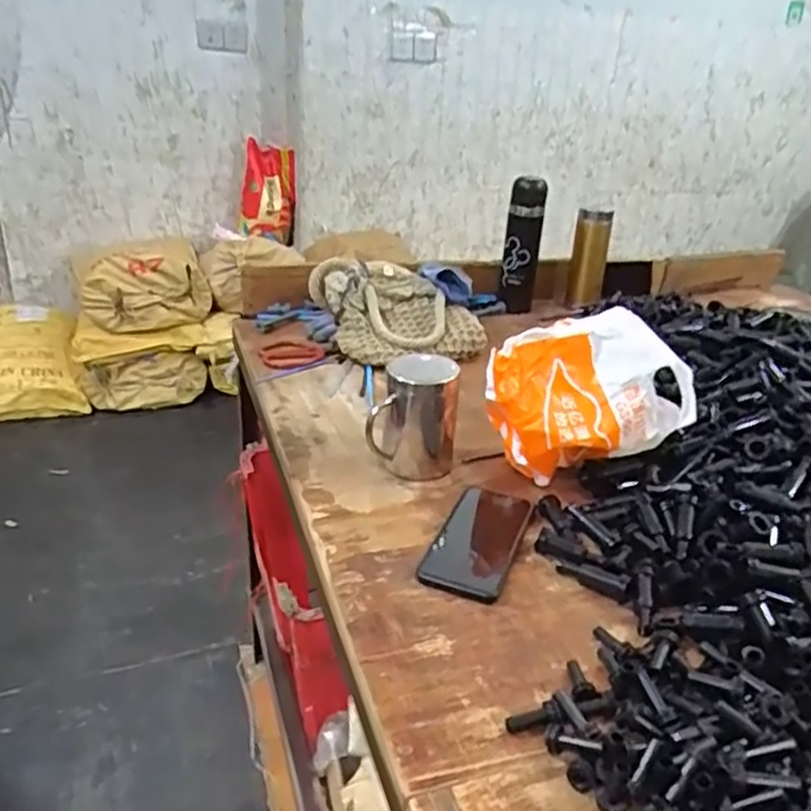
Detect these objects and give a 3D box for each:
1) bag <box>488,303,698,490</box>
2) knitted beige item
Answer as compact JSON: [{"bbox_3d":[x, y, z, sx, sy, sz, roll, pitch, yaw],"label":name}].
[{"bbox_3d":[0.190,-0.010,0.756,0.217,0.140,0.115,-3,28,-14],"label":"bag"},{"bbox_3d":[-0.014,-0.158,1.101,0.260,0.129,0.207,0,27,-6],"label":"knitted beige item"}]

